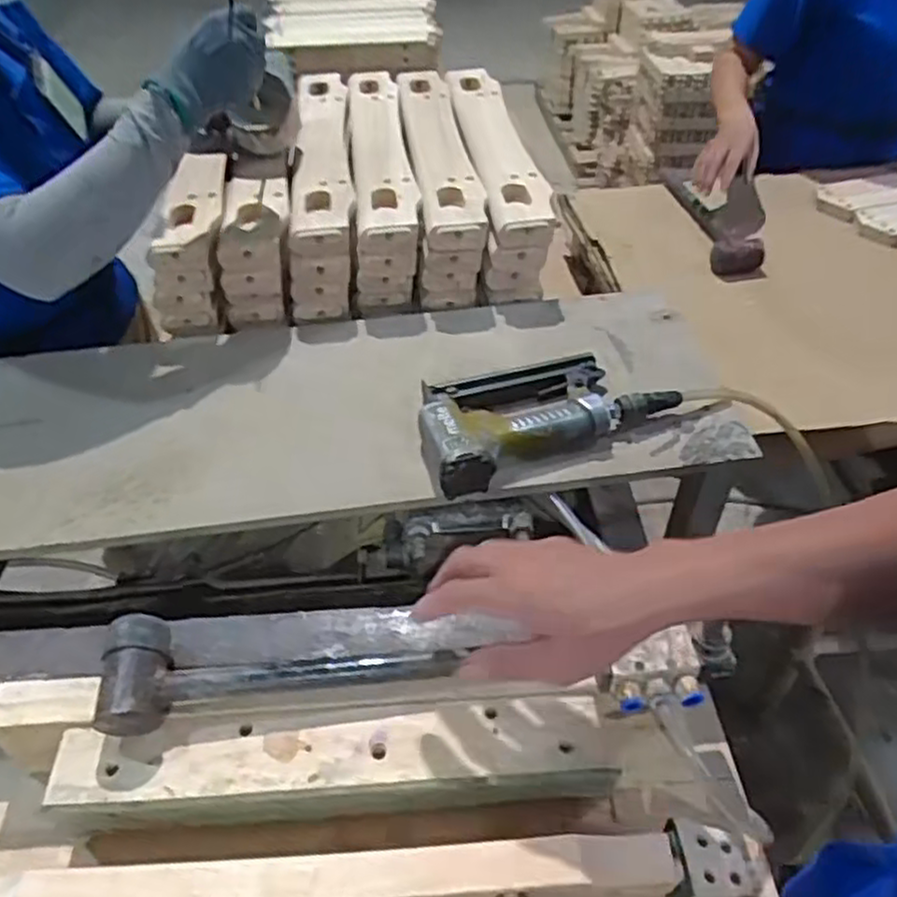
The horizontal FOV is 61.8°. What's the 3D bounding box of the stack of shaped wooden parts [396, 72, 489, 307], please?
[{"bbox_3d":[-0.016,-0.367,1.003,0.080,0.140,0.464,-5,44,-4],"label":"stack of shaped wooden parts"}]

